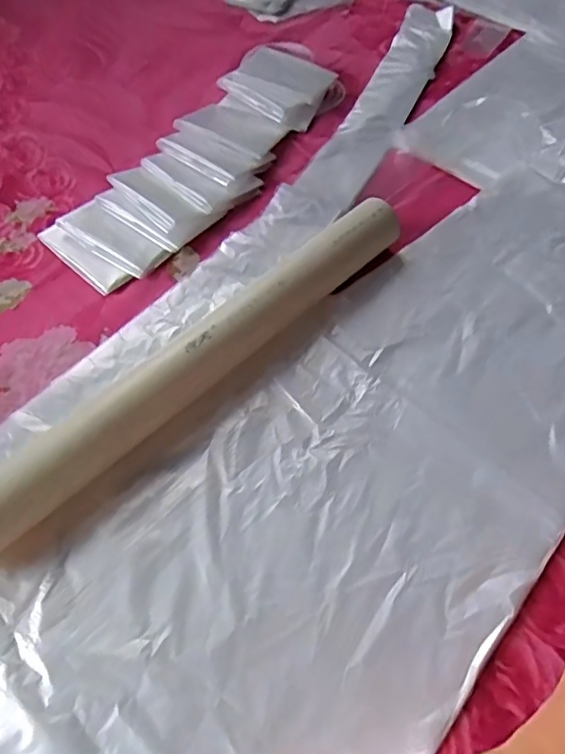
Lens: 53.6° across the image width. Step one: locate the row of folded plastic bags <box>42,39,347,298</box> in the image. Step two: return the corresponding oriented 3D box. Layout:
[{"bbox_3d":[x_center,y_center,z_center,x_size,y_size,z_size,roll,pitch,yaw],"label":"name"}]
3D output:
[{"bbox_3d":[-0.066,-0.193,0.485,0.099,0.027,0.307,34,65,17],"label":"row of folded plastic bags"}]

